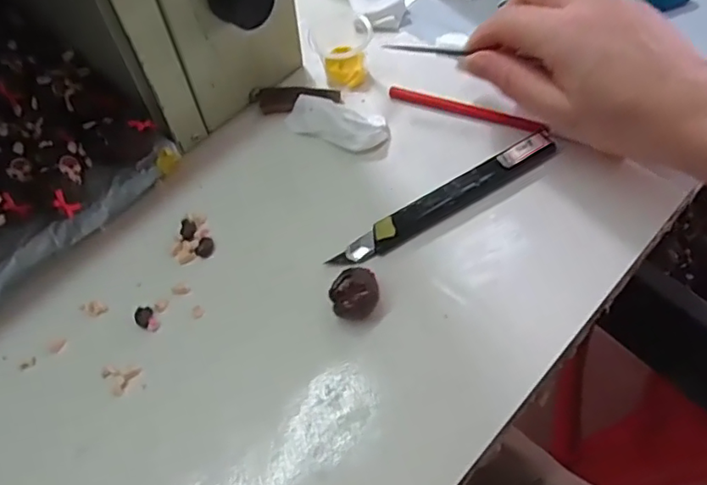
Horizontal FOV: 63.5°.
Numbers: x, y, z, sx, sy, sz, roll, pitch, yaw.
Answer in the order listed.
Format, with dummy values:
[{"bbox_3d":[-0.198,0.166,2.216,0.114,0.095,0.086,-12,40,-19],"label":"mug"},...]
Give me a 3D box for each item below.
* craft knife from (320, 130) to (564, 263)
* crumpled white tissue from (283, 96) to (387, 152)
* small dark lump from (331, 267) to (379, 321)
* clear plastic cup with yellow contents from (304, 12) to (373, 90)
[{"bbox_3d":[0.051,-0.025,0.312,0.140,0.007,0.015,-28,62,-12],"label":"craft knife"},{"bbox_3d":[-0.012,-0.071,0.341,0.061,0.014,0.023,19,63,14],"label":"crumpled white tissue"},{"bbox_3d":[0.000,0.025,0.280,0.023,0.020,0.020,-7,59,0],"label":"small dark lump"},{"bbox_3d":[-0.008,-0.123,0.365,0.038,0.024,0.041,-7,59,0],"label":"clear plastic cup with yellow contents"}]

